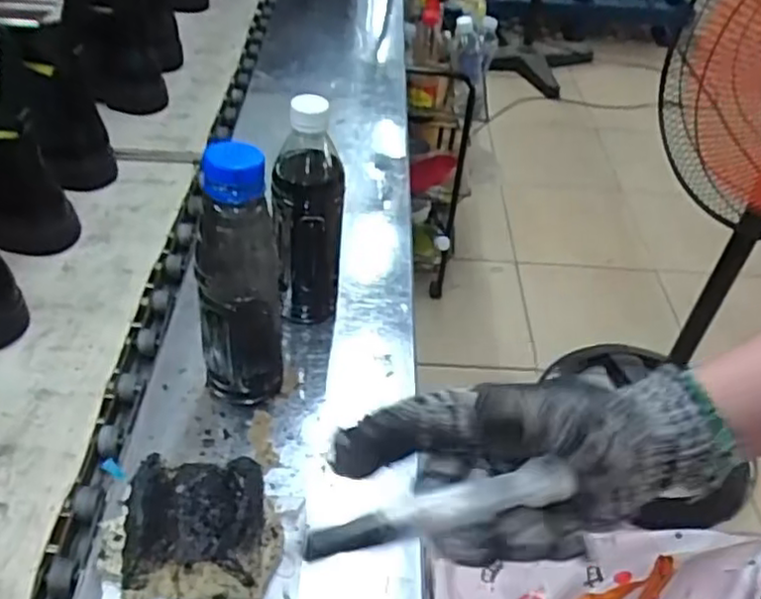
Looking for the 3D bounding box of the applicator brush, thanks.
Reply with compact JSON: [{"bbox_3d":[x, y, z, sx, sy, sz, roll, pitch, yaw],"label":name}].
[{"bbox_3d":[0.025,0.090,0.293,0.114,0.014,0.013,-10,44,-14],"label":"applicator brush"}]

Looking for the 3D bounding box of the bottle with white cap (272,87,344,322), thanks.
[{"bbox_3d":[-0.064,-0.065,0.608,0.059,0.232,0.062,3,44,-6],"label":"bottle with white cap"}]

